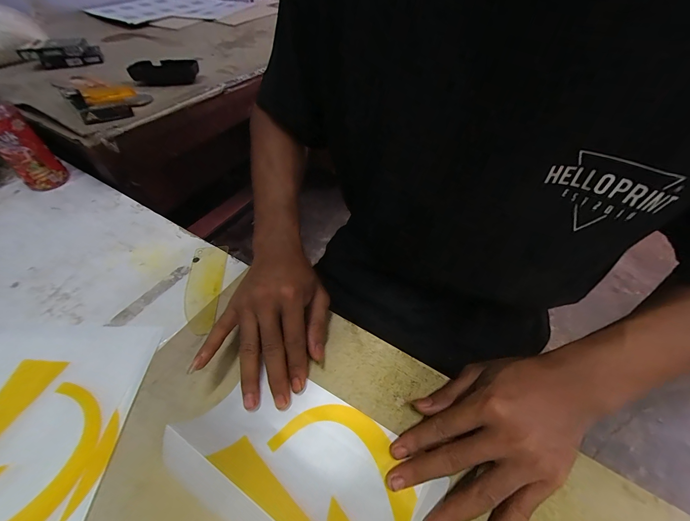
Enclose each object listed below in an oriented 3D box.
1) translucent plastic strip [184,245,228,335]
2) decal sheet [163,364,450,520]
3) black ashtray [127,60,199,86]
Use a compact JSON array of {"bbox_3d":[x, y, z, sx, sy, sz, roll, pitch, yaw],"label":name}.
[{"bbox_3d":[-0.164,0.029,0.341,0.041,0.004,0.121,-5,50,-5],"label":"translucent plastic strip"},{"bbox_3d":[-0.026,0.148,0.212,0.184,0.047,0.106,25,54,19],"label":"decal sheet"},{"bbox_3d":[-0.310,-0.328,0.511,0.107,0.030,0.058,-10,51,-9],"label":"black ashtray"}]

